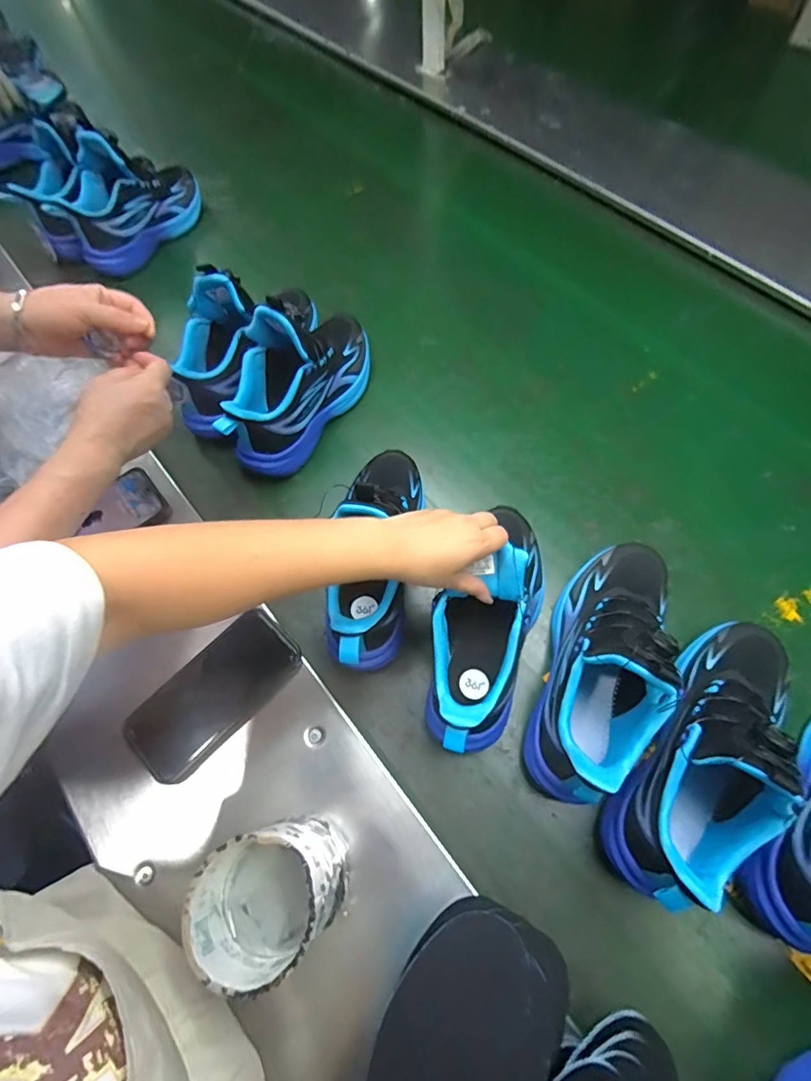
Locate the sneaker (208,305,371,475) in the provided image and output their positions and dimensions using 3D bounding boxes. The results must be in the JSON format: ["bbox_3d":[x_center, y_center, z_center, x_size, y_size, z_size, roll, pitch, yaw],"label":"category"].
[{"bbox_3d":[-0.123,-0.194,0.572,0.085,0.131,0.235,28,69,13],"label":"sneaker"}]

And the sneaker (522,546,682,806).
[{"bbox_3d":[0.177,0.099,0.427,0.083,0.135,0.237,21,67,11],"label":"sneaker"}]

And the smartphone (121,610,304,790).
[{"bbox_3d":[-0.176,0.142,0.461,0.079,0.011,0.161,43,73,13],"label":"smartphone"}]

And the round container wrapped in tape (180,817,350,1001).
[{"bbox_3d":[-0.090,0.253,0.354,0.090,0.110,0.080,-33,69,-13],"label":"round container wrapped in tape"}]

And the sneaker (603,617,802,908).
[{"bbox_3d":[0.255,0.166,0.394,0.081,0.139,0.243,31,71,17],"label":"sneaker"}]

